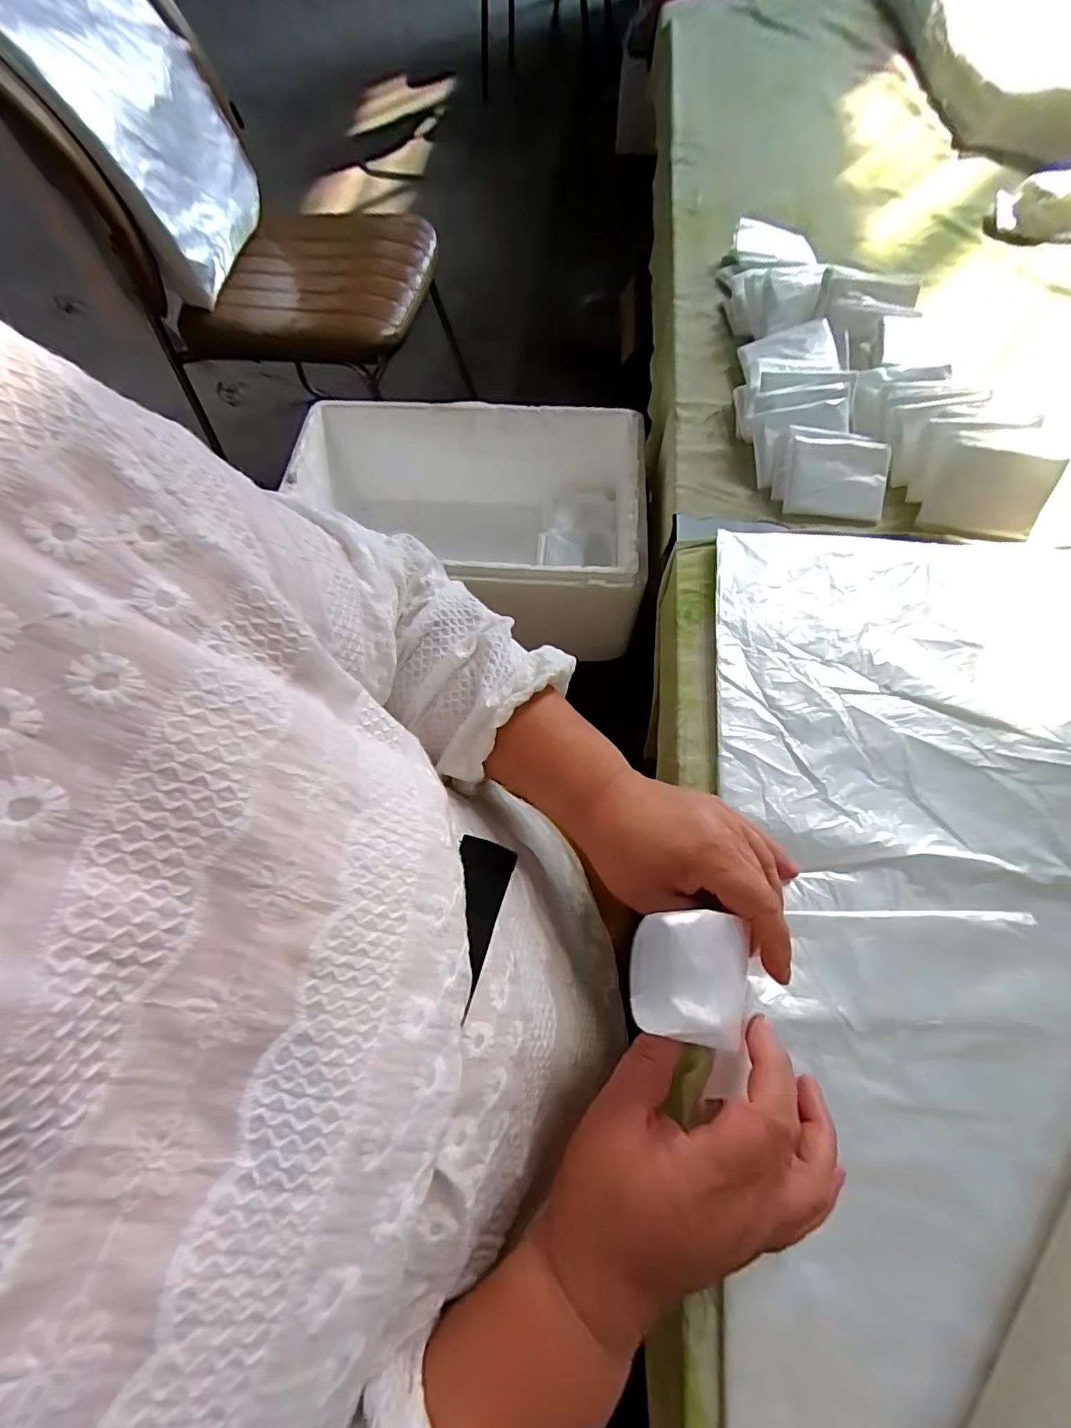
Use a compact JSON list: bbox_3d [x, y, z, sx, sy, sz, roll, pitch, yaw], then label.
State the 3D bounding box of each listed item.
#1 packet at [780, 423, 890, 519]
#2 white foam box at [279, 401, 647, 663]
[{"bbox_3d":[0.271,-0.216,0.476,0.084,0.011,0.082,7,89,5],"label":"packet"},{"bbox_3d":[-0.071,-0.214,0.641,0.381,0.163,0.285,-1,66,3],"label":"white foam box"}]

